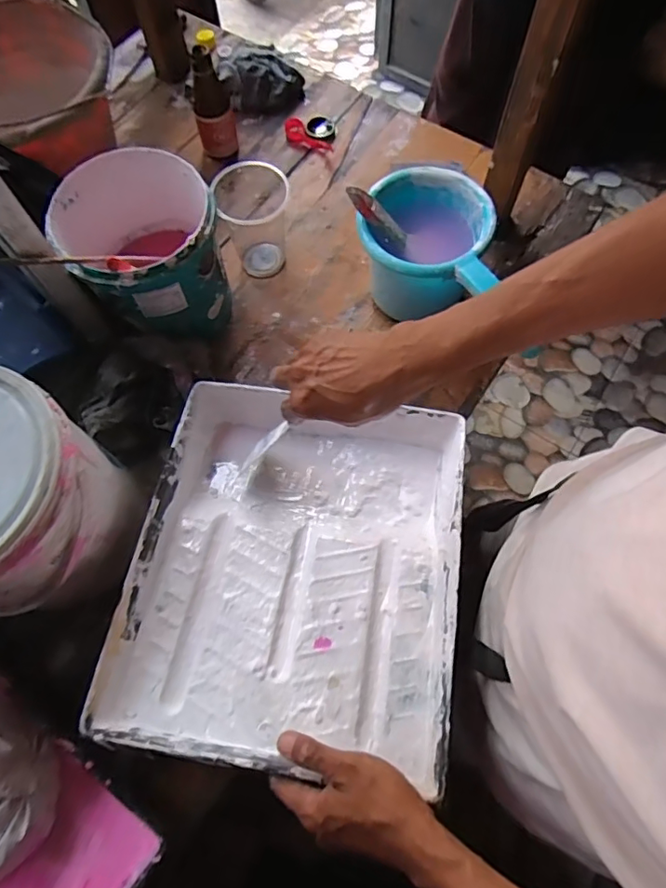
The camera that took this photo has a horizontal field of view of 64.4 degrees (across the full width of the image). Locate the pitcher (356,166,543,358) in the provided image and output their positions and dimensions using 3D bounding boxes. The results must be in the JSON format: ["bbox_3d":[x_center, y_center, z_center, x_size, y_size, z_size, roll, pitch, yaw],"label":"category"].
[{"bbox_3d":[0.104,-0.206,0.613,0.136,0.134,0.162,-13,71,-3],"label":"pitcher"}]

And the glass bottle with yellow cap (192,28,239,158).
[{"bbox_3d":[-0.162,-0.450,0.703,0.051,0.132,0.044,-12,70,-3],"label":"glass bottle with yellow cap"}]

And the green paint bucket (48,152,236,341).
[{"bbox_3d":[-0.199,-0.206,0.599,0.149,0.171,0.154,0,70,1],"label":"green paint bucket"}]

